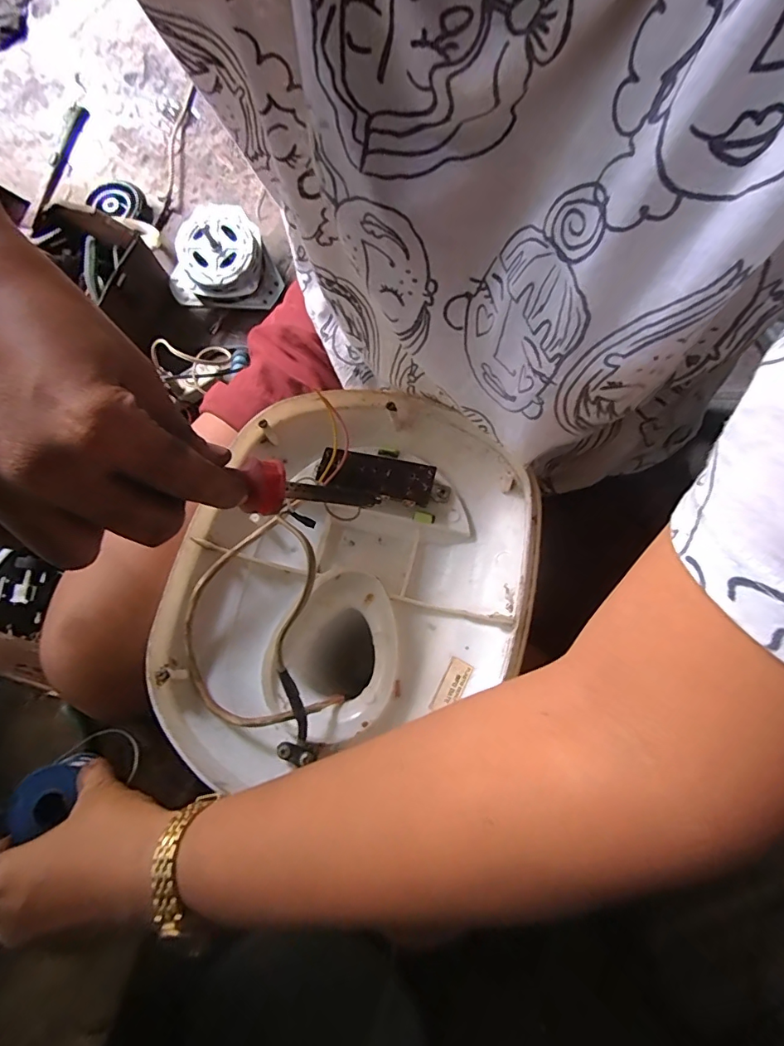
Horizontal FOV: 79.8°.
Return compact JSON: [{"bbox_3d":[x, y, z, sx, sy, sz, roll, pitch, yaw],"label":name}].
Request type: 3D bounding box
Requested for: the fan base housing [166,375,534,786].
[{"bbox_3d":[-0.028,0.036,0.308,0.223,0.077,0.260,8,80,3],"label":"fan base housing"}]

